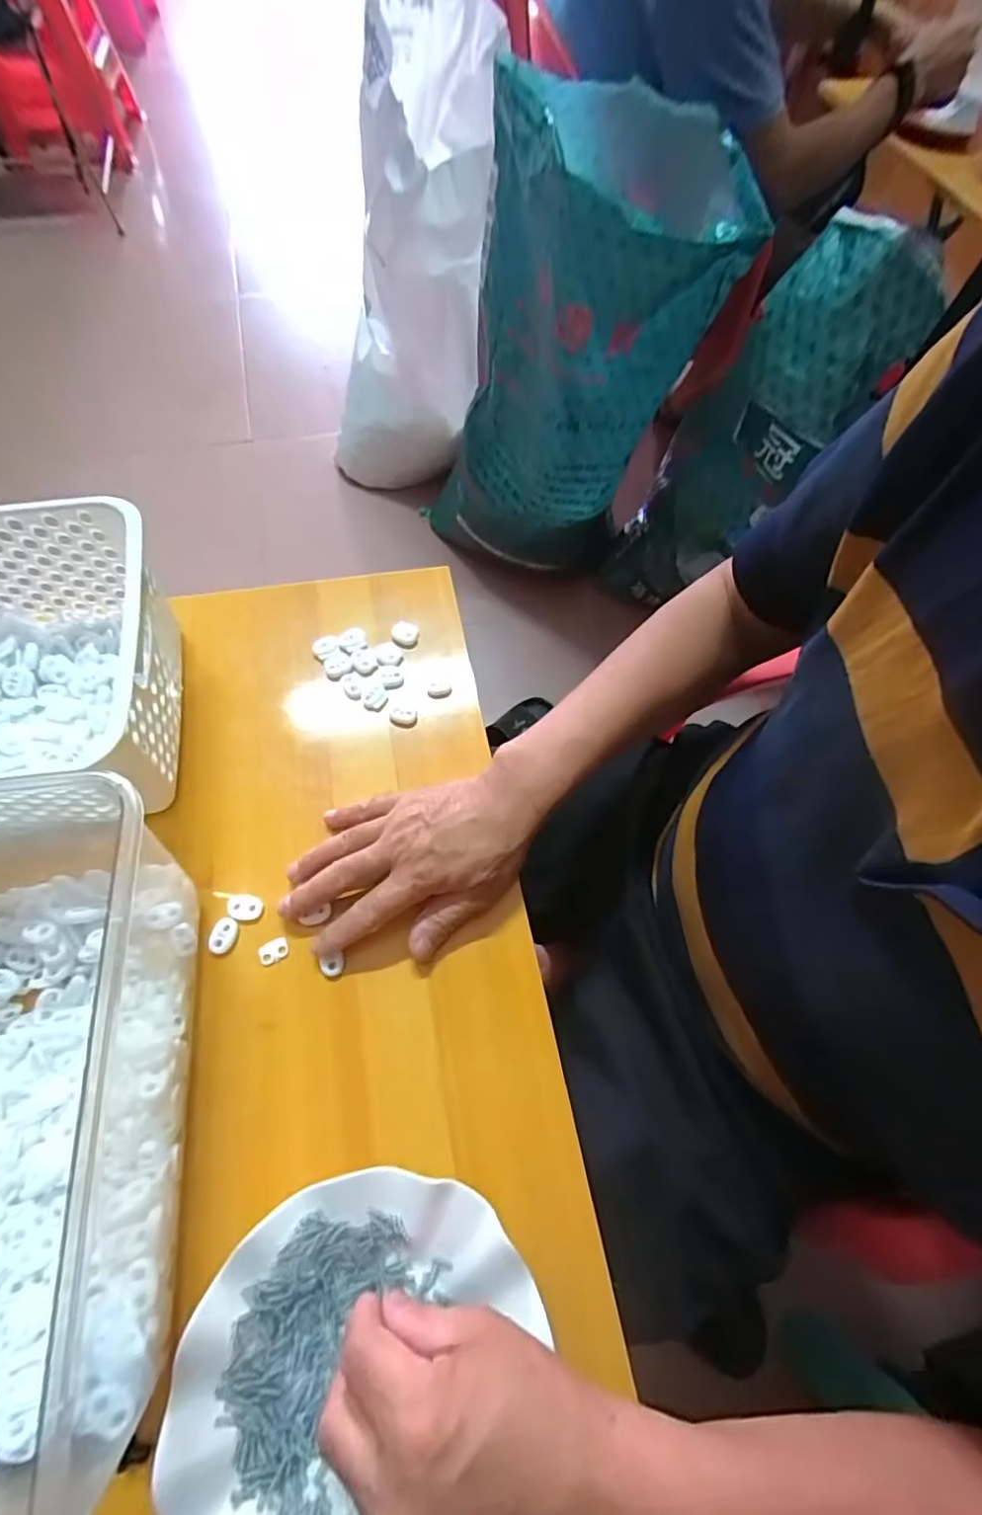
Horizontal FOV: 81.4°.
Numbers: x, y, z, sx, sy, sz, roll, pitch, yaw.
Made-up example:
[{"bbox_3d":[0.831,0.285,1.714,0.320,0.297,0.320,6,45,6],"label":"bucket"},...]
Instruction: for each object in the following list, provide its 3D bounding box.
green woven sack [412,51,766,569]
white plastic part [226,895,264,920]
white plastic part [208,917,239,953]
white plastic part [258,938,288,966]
[{"bbox_3d":[0.121,-0.571,0.906,0.382,0.603,0.298,20,66,6],"label":"green woven sack"},{"bbox_3d":[-0.167,0.101,0.387,0.024,0.004,0.016,8,65,1],"label":"white plastic part"},{"bbox_3d":[-0.178,0.118,0.379,0.015,0.004,0.023,17,65,5],"label":"white plastic part"},{"bbox_3d":[-0.144,0.128,0.378,0.019,0.004,0.014,-28,69,-15],"label":"white plastic part"}]

